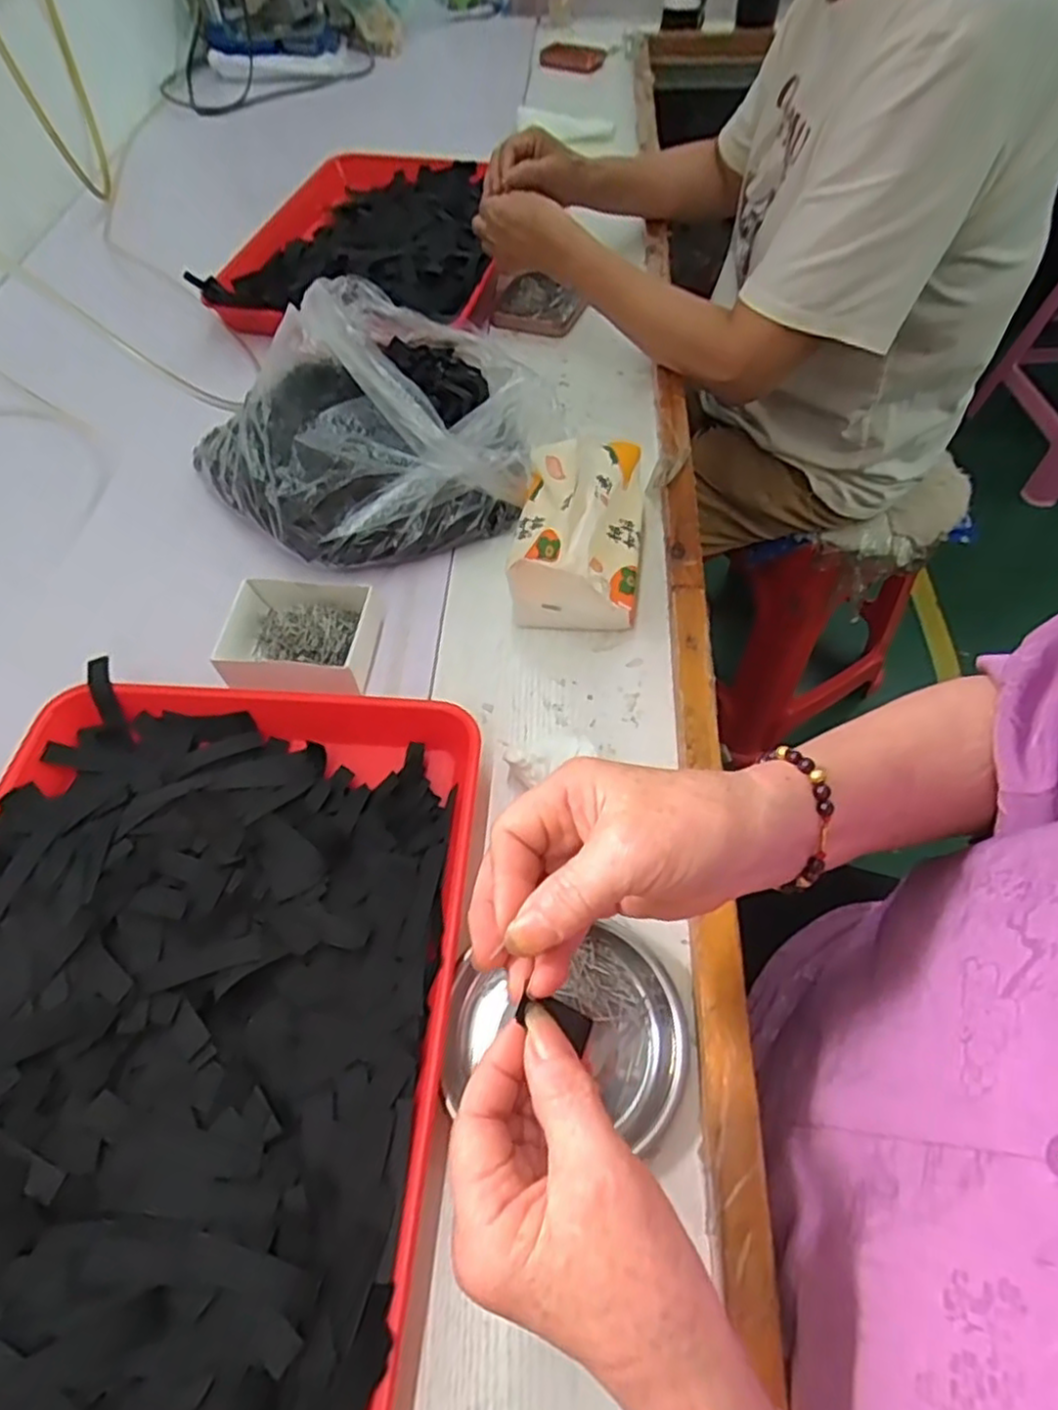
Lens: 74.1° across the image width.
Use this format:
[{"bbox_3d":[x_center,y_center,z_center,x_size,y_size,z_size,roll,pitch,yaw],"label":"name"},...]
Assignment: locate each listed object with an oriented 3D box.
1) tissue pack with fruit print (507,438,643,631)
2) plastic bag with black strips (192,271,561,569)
[{"bbox_3d":[0.038,-0.132,0.540,0.096,0.084,0.136,6,58,5],"label":"tissue pack with fruit print"},{"bbox_3d":[-0.129,-0.245,0.600,0.263,0.124,0.259,-38,64,-20],"label":"plastic bag with black strips"}]

